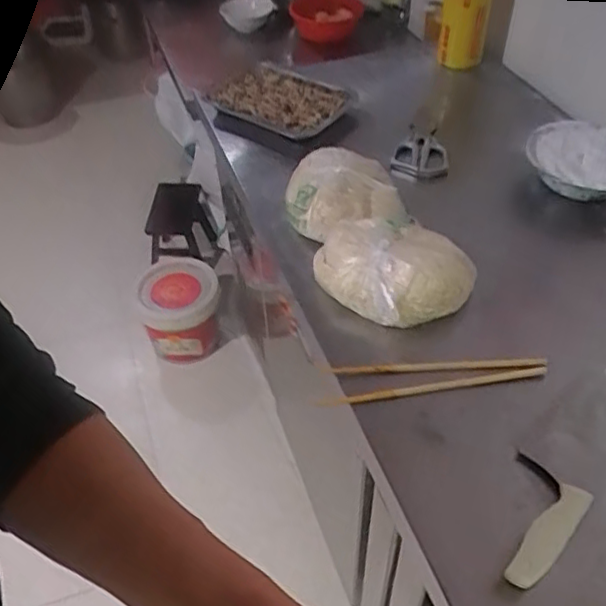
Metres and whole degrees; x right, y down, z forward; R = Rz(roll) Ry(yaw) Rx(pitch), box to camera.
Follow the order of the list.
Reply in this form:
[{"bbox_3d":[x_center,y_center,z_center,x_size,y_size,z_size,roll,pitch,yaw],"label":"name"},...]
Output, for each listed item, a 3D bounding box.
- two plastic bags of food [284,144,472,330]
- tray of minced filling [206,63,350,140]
[{"bbox_3d":[0.083,-0.097,0.834,0.172,0.096,0.309,-15,48,-12],"label":"two plastic bags of food"},{"bbox_3d":[-0.041,-0.347,1.067,0.234,0.030,0.146,32,55,28],"label":"tray of minced filling"}]

